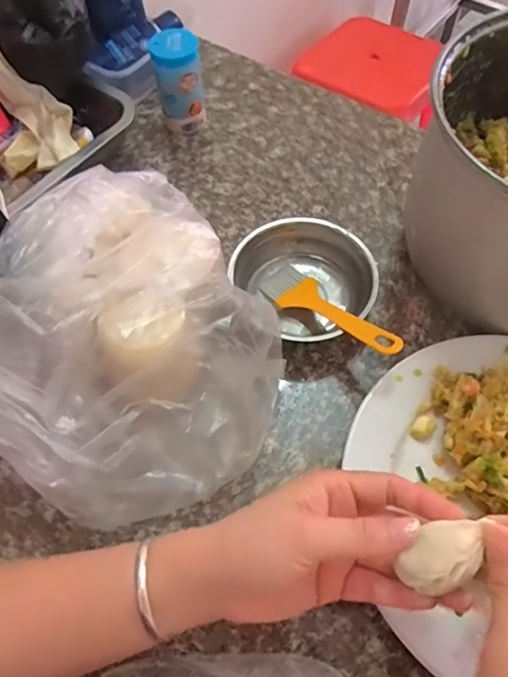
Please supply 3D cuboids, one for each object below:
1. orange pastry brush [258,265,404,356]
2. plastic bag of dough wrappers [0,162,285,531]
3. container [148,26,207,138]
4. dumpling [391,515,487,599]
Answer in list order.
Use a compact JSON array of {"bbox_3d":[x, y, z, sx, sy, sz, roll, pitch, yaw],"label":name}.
[{"bbox_3d":[0.060,-0.022,0.400,0.038,0.013,0.143,-36,42,-18],"label":"orange pastry brush"},{"bbox_3d":[-0.103,-0.005,0.366,0.249,0.116,0.222,30,65,16],"label":"plastic bag of dough wrappers"},{"bbox_3d":[-0.077,-0.264,0.523,0.049,0.088,0.052,-11,61,-5],"label":"container"},{"bbox_3d":[0.092,0.106,0.242,0.037,0.019,0.026,-15,62,-7],"label":"dumpling"}]

